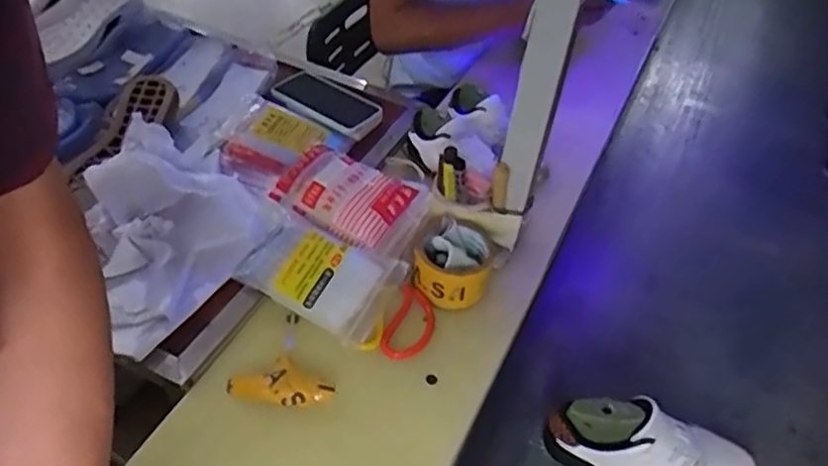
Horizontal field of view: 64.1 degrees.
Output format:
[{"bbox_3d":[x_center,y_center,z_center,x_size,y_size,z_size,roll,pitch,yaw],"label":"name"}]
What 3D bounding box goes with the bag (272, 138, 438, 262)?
[{"bbox_3d":[-0.077,-0.044,0.808,0.175,0.044,0.115,24,47,17],"label":"bag"}]

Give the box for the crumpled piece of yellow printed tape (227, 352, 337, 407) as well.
[{"bbox_3d":[-0.132,0.150,0.671,0.104,0.019,0.049,12,45,5],"label":"crumpled piece of yellow printed tape"}]

